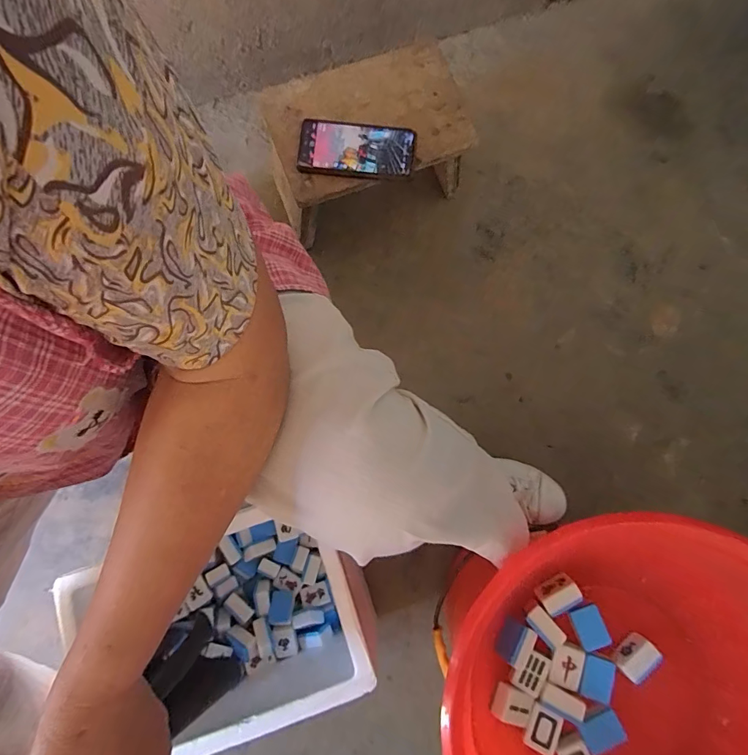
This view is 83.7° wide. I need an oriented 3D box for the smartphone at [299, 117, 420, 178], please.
[{"bbox_3d":[-0.025,-0.321,0.589,0.160,0.013,0.079,7,80,1],"label":"smartphone"}]

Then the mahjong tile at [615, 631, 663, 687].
[{"bbox_3d":[0.266,0.284,0.422,0.041,0.026,0.022,-41,82,-7],"label":"mahjong tile"}]

